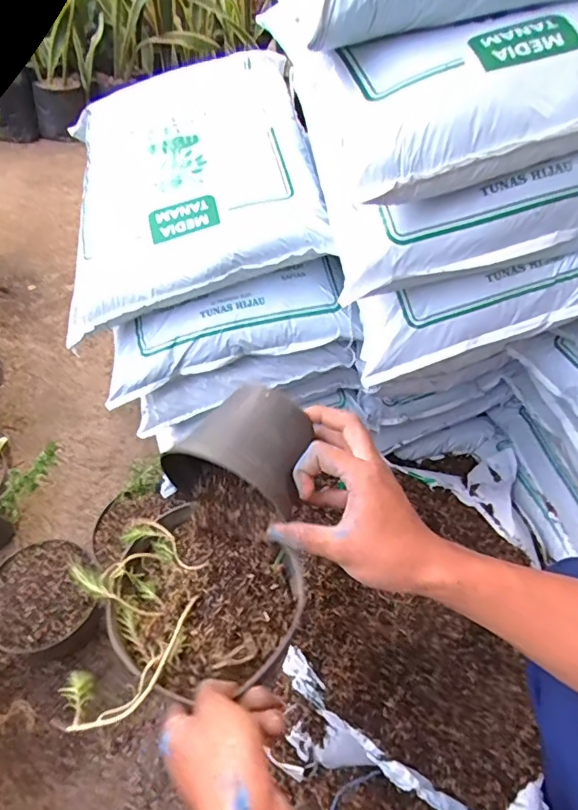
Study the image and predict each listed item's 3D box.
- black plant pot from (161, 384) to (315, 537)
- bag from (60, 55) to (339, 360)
[{"bbox_3d":[-0.042,0.048,0.455,0.108,0.109,0.093,12,50,11],"label":"black plant pot"},{"bbox_3d":[-0.134,-0.303,0.657,0.319,0.067,0.407,-14,62,2],"label":"bag"}]

